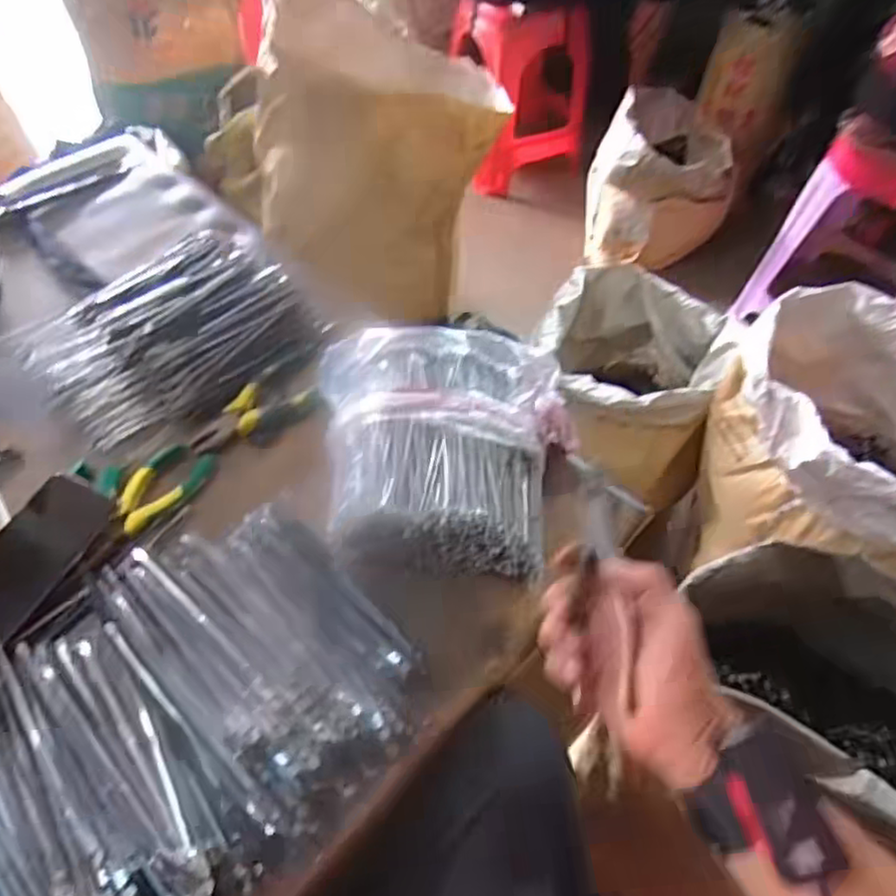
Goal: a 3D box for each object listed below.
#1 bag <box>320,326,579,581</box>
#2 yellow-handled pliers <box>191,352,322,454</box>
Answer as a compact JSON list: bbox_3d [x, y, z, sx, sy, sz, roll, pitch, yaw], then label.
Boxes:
[{"bbox_3d":[-0.002,-0.002,0.566,0.230,0.081,0.210,1,54,0],"label":"bag"},{"bbox_3d":[-0.185,-0.041,0.653,0.139,0.029,0.065,-27,59,-20],"label":"yellow-handled pliers"}]

